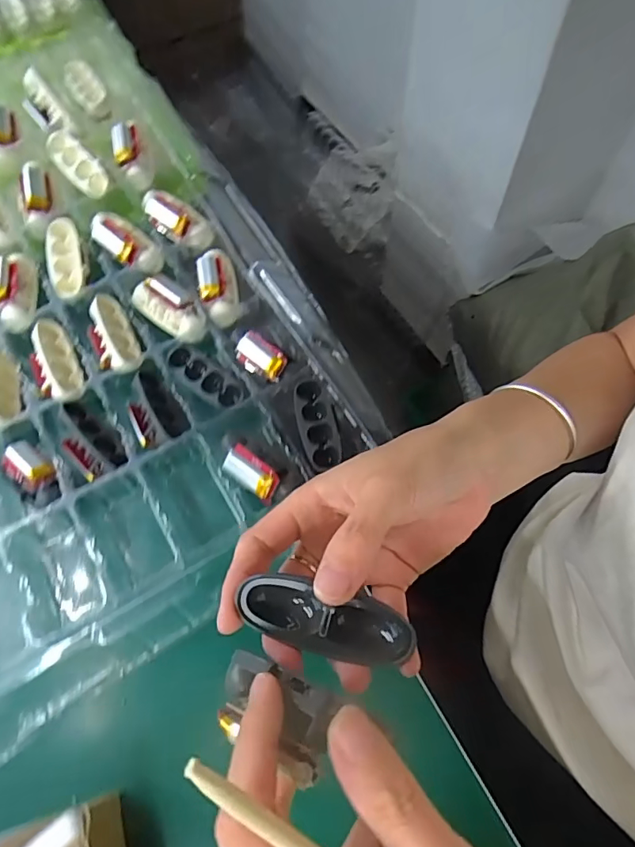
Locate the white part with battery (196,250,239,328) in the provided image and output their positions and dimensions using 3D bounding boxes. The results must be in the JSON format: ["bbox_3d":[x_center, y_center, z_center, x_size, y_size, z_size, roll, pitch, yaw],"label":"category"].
[{"bbox_3d":[-0.074,-0.103,0.368,0.026,0.020,0.057,-9,62,-3],"label":"white part with battery"}]

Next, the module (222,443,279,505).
[{"bbox_3d":[-0.040,0.031,0.307,0.038,0.011,0.019,35,69,18],"label":"module"}]

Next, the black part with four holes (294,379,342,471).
[{"bbox_3d":[-0.001,0.000,0.321,0.023,0.013,0.059,-14,63,-5],"label":"black part with four holes"}]

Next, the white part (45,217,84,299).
[{"bbox_3d":[-0.190,-0.122,0.372,0.027,0.012,0.067,-12,75,-4],"label":"white part"}]

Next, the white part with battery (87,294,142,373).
[{"bbox_3d":[-0.149,-0.065,0.357,0.030,0.017,0.068,-22,64,-9],"label":"white part with battery"}]

